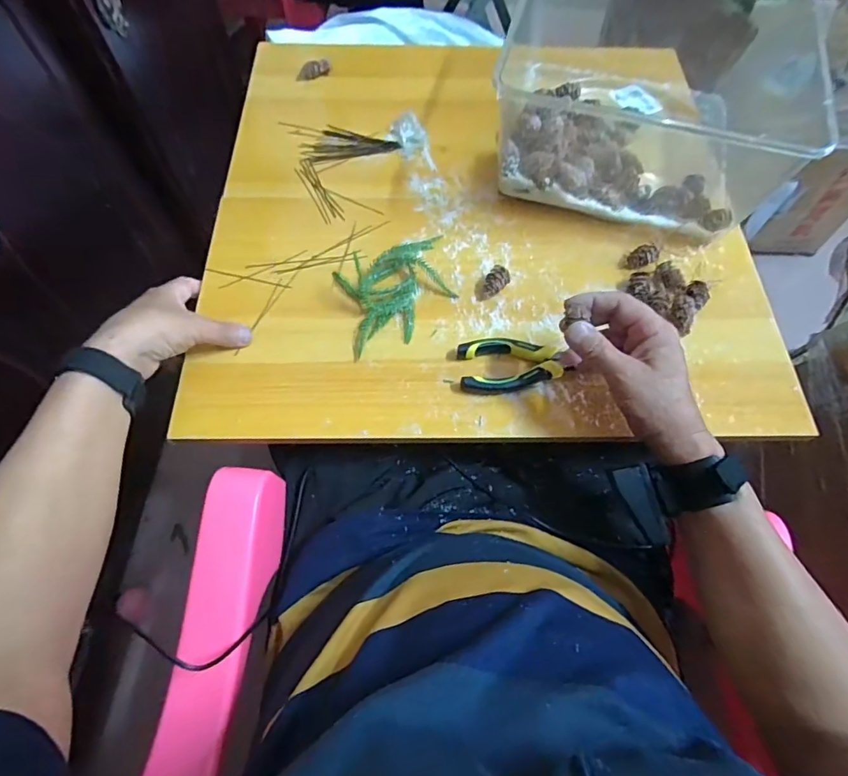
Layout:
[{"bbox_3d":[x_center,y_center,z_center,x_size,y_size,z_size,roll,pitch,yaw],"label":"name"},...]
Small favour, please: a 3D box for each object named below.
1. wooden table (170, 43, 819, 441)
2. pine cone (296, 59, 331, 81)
[{"bbox_3d":[0.061,-0.217,0.565,0.576,0.025,0.567,0,64,-1],"label":"wooden table"},{"bbox_3d":[-0.147,-0.426,0.654,0.046,0.019,0.018,-10,65,-6],"label":"pine cone"}]

